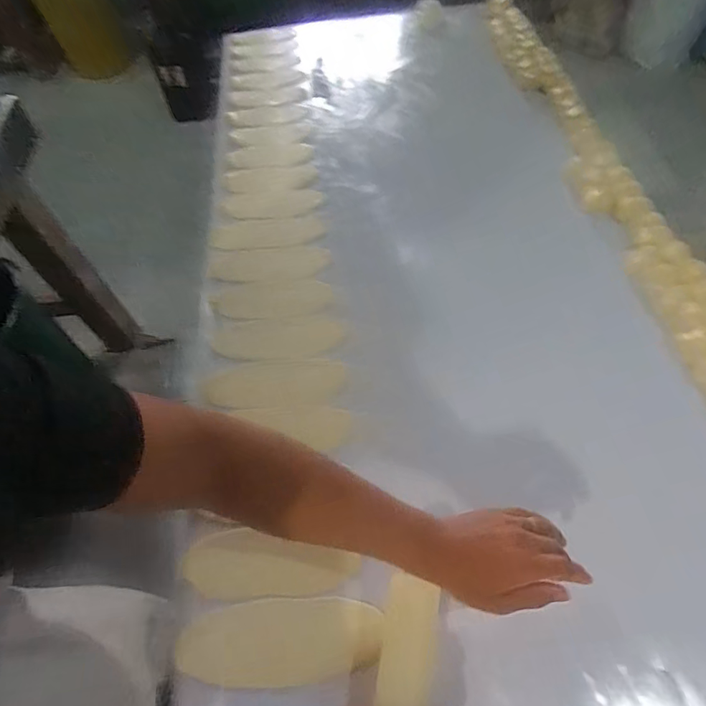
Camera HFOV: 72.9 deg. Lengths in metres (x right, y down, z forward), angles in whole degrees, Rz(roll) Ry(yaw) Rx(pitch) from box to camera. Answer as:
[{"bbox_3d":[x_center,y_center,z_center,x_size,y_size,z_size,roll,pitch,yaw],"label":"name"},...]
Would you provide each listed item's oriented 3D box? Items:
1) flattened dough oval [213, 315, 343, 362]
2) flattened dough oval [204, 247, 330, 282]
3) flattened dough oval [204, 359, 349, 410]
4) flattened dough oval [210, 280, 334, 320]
[{"bbox_3d":[-0.114,-0.023,0.727,0.195,0.004,0.076,-5,55,1],"label":"flattened dough oval"},{"bbox_3d":[-0.144,-0.154,0.828,0.207,0.006,0.079,-6,55,0],"label":"flattened dough oval"},{"bbox_3d":[-0.111,0.043,0.678,0.195,0.007,0.077,-9,55,-1],"label":"flattened dough oval"},{"bbox_3d":[-0.131,-0.088,0.776,0.191,0.004,0.079,-3,55,2],"label":"flattened dough oval"}]

